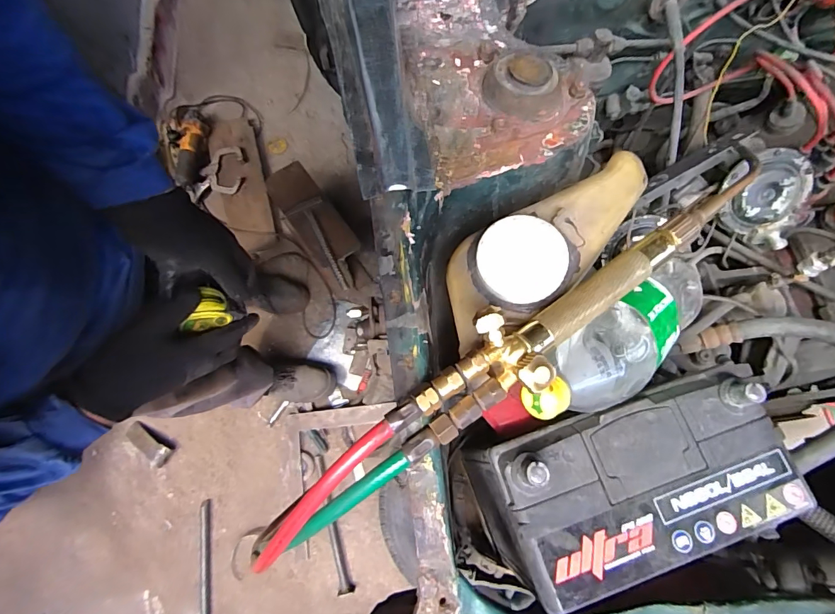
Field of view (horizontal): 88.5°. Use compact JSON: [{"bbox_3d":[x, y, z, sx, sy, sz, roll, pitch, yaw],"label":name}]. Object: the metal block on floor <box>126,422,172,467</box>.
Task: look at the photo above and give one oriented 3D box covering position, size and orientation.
[{"bbox_3d":[-0.813,0.415,1.293,0.146,0.029,0.058,35,78,7],"label":"metal block on floor"}]

